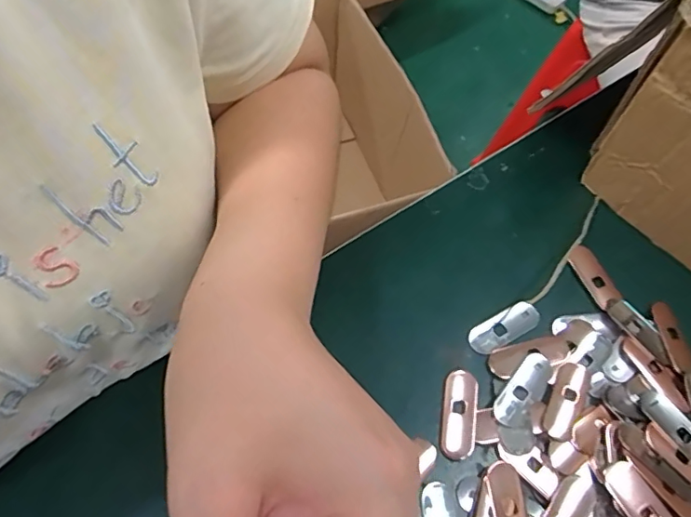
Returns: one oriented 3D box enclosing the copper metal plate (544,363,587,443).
[{"bbox_3d":[0.129,0.083,0.307,0.016,0.005,0.051,28,65,11],"label":"copper metal plate"}]

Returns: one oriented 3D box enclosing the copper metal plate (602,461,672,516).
[{"bbox_3d":[0.156,0.132,0.273,0.018,0.004,0.050,-24,67,-14],"label":"copper metal plate"}]

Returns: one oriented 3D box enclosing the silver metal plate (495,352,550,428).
[{"bbox_3d":[0.105,0.078,0.310,0.018,0.004,0.049,34,66,14],"label":"silver metal plate"}]

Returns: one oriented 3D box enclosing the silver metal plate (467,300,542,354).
[{"bbox_3d":[0.100,0.044,0.332,0.049,0.006,0.019,-26,67,-15],"label":"silver metal plate"}]

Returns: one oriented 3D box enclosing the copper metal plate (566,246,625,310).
[{"bbox_3d":[0.166,0.011,0.349,0.018,0.004,0.043,-19,66,-12],"label":"copper metal plate"}]

